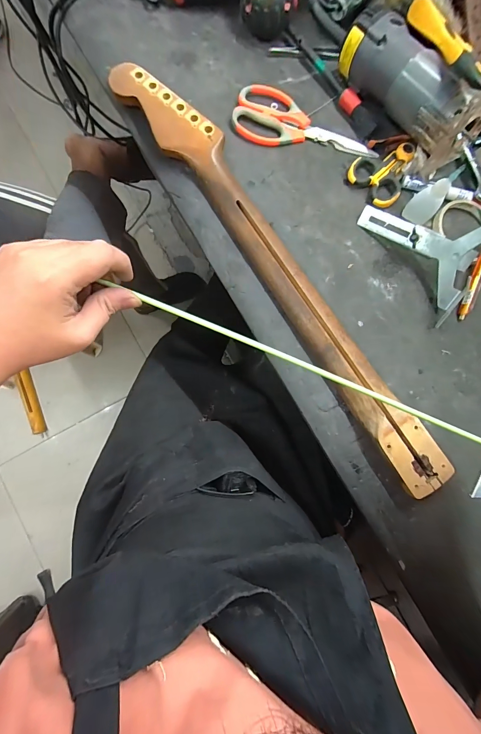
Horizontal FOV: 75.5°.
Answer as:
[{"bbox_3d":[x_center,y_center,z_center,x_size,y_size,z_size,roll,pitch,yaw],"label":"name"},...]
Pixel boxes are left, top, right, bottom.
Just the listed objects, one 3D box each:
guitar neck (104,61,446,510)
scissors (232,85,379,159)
[{"bbox_3d":[0.046,-0.129,0.384,0.074,0.032,0.623,-35,85,-6],"label":"guitar neck"},{"bbox_3d":[0.090,-0.325,0.423,0.197,0.012,0.074,15,82,0],"label":"scissors"}]

